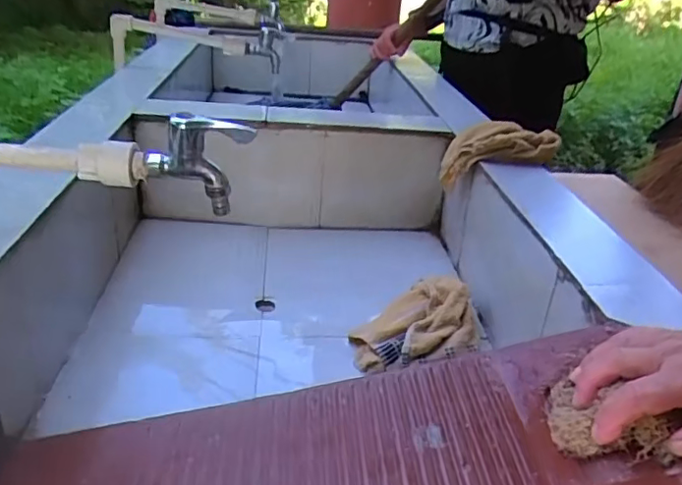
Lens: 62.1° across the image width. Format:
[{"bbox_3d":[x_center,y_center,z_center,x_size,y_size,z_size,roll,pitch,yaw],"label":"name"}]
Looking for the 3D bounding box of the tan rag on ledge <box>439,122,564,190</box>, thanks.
[{"bbox_3d":[0.221,-0.127,0.799,0.168,0.080,0.061,-9,24,14],"label":"tan rag on ledge"}]

